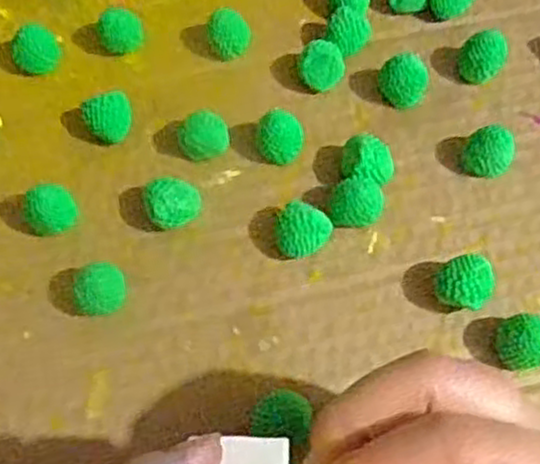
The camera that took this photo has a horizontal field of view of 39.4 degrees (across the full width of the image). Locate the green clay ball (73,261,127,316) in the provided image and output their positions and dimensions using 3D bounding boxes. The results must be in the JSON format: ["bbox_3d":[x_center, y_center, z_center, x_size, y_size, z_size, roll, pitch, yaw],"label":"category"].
[{"bbox_3d":[-0.059,0.022,0.268,0.017,0.020,0.015,-17,64,-10],"label":"green clay ball"}]

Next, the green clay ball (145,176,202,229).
[{"bbox_3d":[-0.036,-0.009,0.285,0.019,0.020,0.018,1,62,-2],"label":"green clay ball"}]

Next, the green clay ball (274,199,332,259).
[{"bbox_3d":[0.012,0.002,0.281,0.020,0.020,0.017,14,62,6],"label":"green clay ball"}]

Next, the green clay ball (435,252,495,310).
[{"bbox_3d":[0.070,0.020,0.273,0.019,0.021,0.018,1,62,-2],"label":"green clay ball"}]

